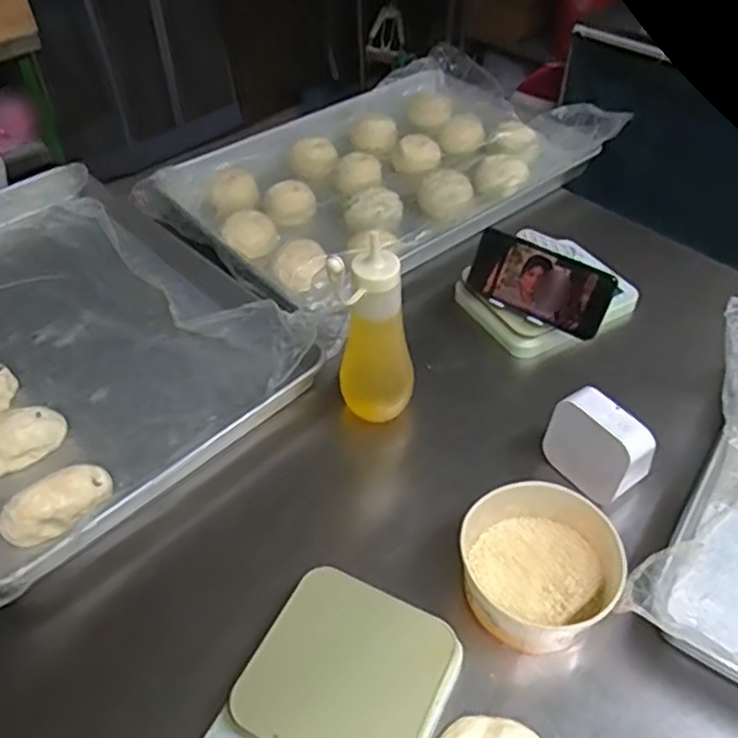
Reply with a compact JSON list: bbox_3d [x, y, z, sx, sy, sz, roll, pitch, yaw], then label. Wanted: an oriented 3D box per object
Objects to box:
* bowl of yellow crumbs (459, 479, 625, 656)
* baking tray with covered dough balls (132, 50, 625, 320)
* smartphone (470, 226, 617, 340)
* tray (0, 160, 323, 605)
[{"bbox_3d":[0.145,0.166,0.584,0.128,0.064,0.129,0,45,0],"label":"bowl of yellow crumbs"},{"bbox_3d":[0.020,-0.311,1.045,0.620,0.067,0.420,-30,52,-26],"label":"baking tray with covered dough balls"},{"bbox_3d":[0.194,-0.096,0.780,0.162,0.080,0.015,28,27,23],"label":"smartphone"},{"bbox_3d":[-0.386,-0.058,0.802,0.618,0.081,0.394,35,55,30],"label":"tray"}]

